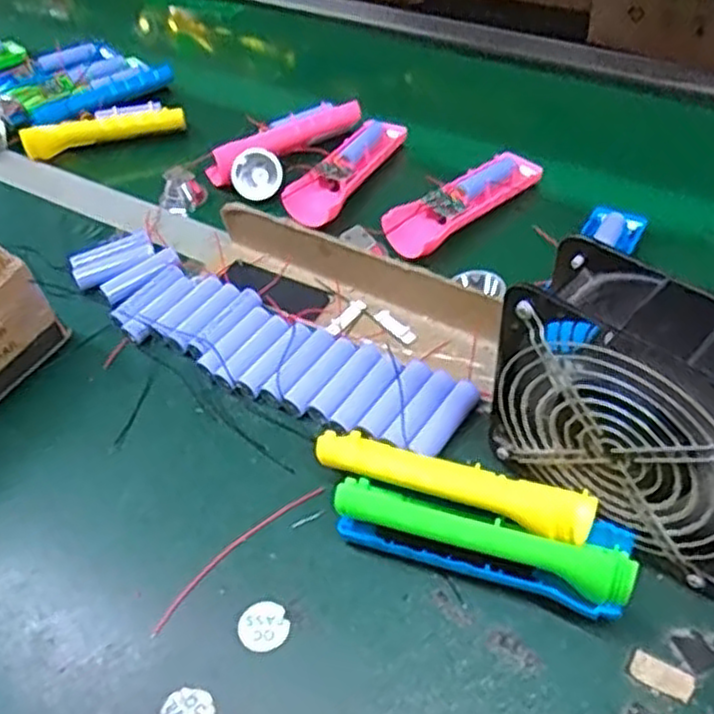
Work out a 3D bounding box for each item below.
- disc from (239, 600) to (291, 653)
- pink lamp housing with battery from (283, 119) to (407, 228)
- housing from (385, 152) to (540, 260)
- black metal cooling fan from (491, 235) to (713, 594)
[{"bbox_3d":[-0.052,0.147,0.411,0.027,0.004,0.027,-3,48,4],"label":"disc"},{"bbox_3d":[-0.010,-0.169,0.676,0.037,0.026,0.162,24,55,25],"label":"pink lamp housing with battery"},{"bbox_3d":[0.092,-0.131,0.638,0.156,0.035,0.042,-33,53,-21],"label":"housing"},{"bbox_3d":[0.149,0.033,0.390,0.144,0.148,0.062,32,59,30],"label":"black metal cooling fan"}]

